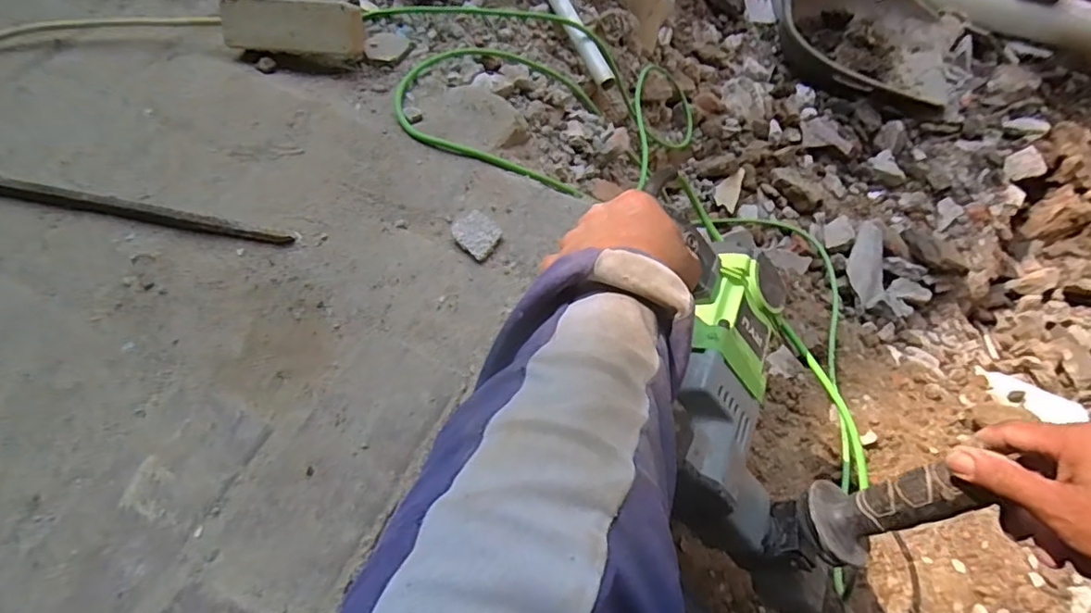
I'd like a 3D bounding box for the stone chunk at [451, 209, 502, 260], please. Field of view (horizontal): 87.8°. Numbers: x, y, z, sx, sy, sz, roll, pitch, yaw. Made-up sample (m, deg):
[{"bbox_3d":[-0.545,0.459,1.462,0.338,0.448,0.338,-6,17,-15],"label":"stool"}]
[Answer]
[{"bbox_3d":[-0.064,-0.067,0.536,0.038,0.011,0.046,-37,66,-20],"label":"stone chunk"}]

